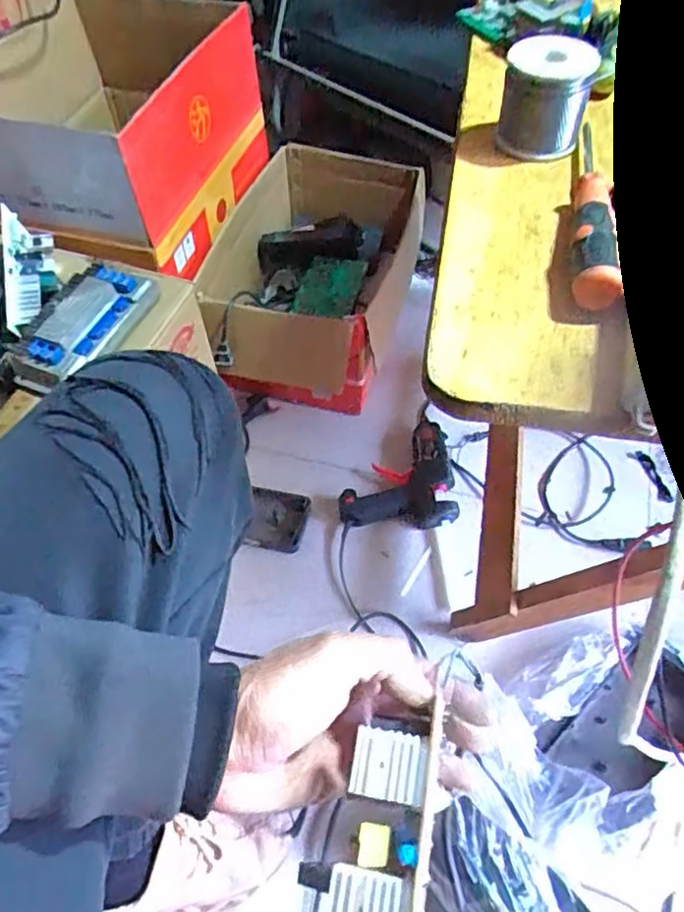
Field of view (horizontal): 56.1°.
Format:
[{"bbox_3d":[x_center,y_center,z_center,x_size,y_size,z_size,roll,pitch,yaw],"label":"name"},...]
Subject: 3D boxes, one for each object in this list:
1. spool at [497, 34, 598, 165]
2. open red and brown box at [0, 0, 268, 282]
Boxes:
[{"bbox_3d":[0.127,-0.224,0.404,0.051,0.054,0.051,13,57,11],"label":"spool"},{"bbox_3d":[-0.318,-0.459,0.912,0.302,0.218,0.426,12,57,10],"label":"open red and brown box"}]

